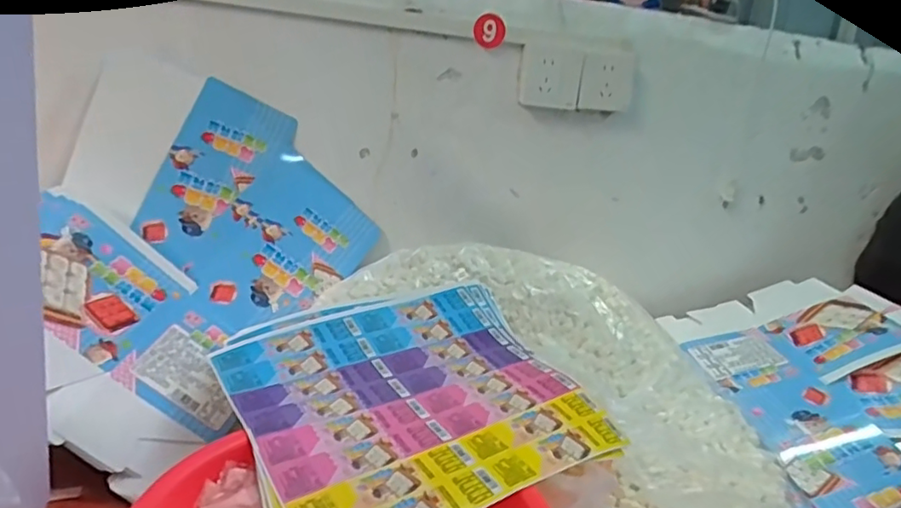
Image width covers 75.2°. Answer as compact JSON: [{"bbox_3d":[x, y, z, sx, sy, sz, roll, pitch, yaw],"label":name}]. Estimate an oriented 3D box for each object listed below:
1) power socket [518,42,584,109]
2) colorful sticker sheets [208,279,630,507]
[{"bbox_3d":[0.152,-0.267,0.885,0.092,0.083,0.027,8,14,1],"label":"power socket"},{"bbox_3d":[-0.041,0.145,0.637,0.353,0.018,0.353,-7,28,-28],"label":"colorful sticker sheets"}]

